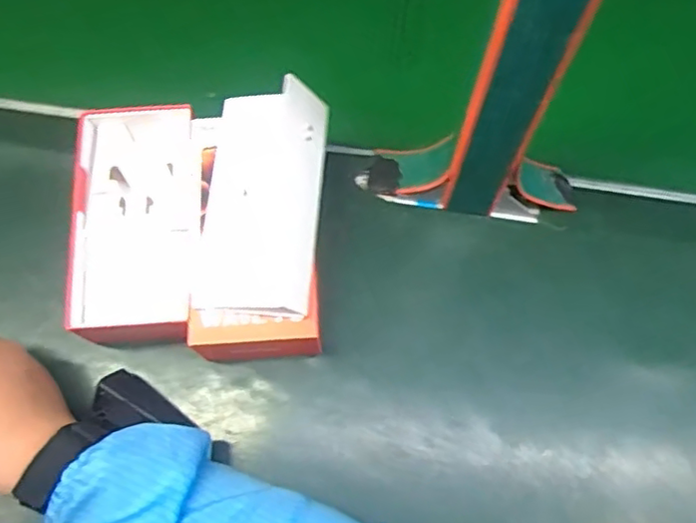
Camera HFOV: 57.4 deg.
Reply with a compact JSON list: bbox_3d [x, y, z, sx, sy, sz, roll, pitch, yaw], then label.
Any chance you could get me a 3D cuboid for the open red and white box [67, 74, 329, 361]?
[{"bbox_3d":[-0.113,-0.027,0.478,0.186,0.088,0.181,2,69,0],"label":"open red and white box"}]

